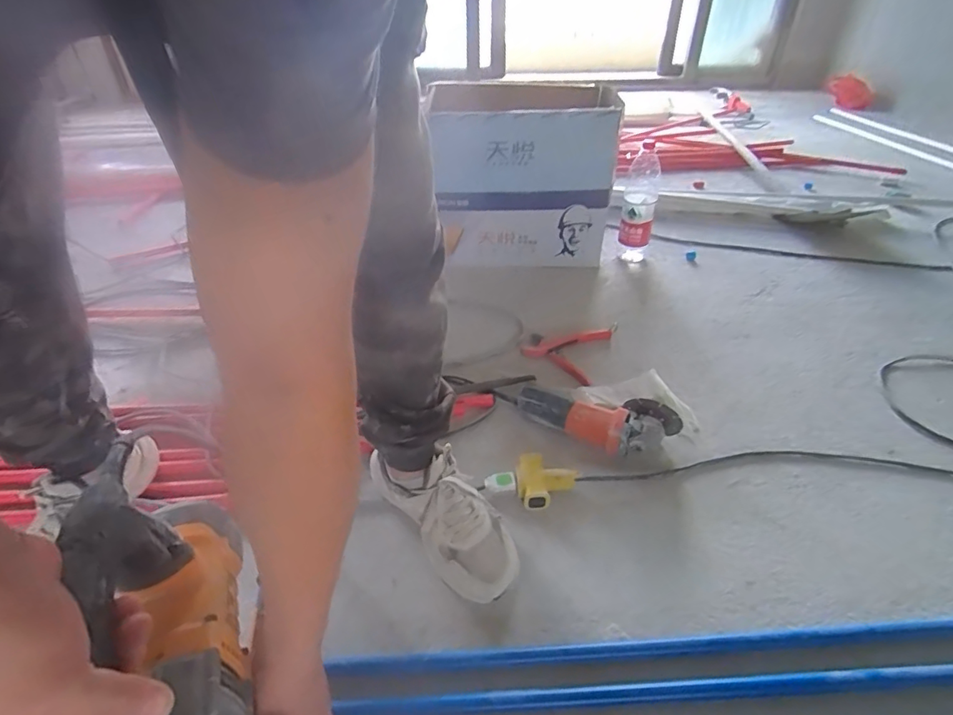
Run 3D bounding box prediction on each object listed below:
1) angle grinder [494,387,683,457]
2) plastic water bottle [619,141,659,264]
[{"bbox_3d":[0.186,0.105,0.871,0.321,0.080,0.122,9,37,14],"label":"angle grinder"},{"bbox_3d":[0.445,-0.410,1.349,0.090,0.279,0.099,9,37,14],"label":"plastic water bottle"}]

